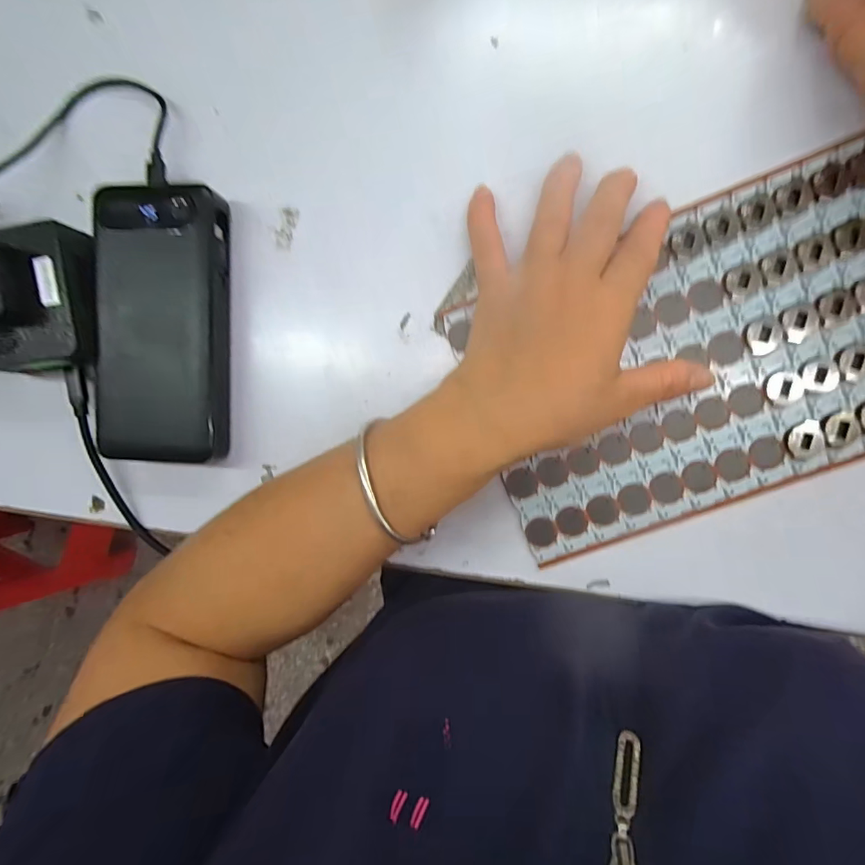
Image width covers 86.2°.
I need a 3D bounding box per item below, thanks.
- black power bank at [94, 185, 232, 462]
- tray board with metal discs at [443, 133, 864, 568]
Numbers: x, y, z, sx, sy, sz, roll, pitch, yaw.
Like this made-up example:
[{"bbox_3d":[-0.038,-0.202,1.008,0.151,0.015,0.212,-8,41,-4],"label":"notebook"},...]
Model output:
[{"bbox_3d":[-0.160,-0.061,0.276,0.073,0.025,0.155,2,93,7],"label":"black power bank"},{"bbox_3d":[0.149,-0.040,0.249,0.248,0.005,0.155,-22,90,7],"label":"tray board with metal discs"}]

